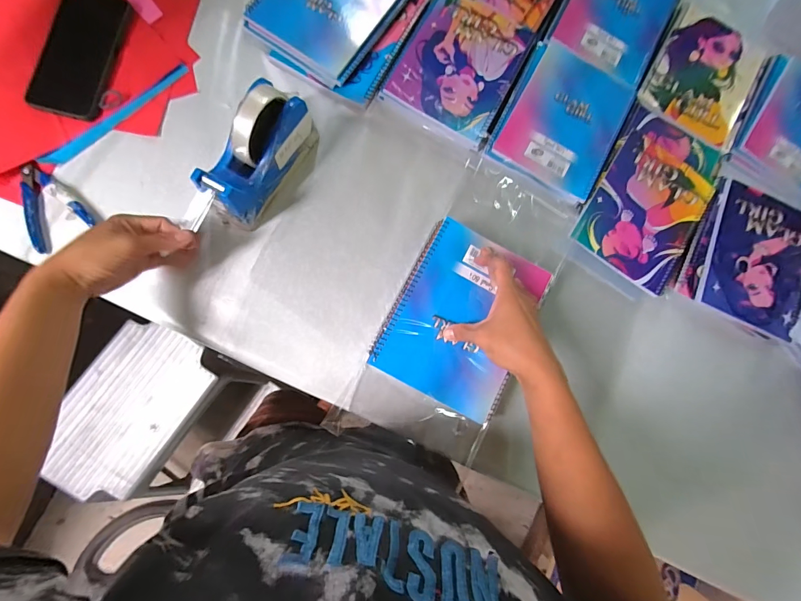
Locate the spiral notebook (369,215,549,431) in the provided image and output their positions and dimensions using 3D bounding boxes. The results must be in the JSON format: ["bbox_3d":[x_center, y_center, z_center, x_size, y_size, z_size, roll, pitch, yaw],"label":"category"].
[{"bbox_3d":[0.072,0.018,0.432,0.155,0.015,0.194,27,83,-2],"label":"spiral notebook"}]

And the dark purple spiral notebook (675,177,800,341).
[{"bbox_3d":[0.497,-0.063,0.517,0.162,0.016,0.203,27,83,-2],"label":"dark purple spiral notebook"}]

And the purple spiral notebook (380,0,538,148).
[{"bbox_3d":[0.084,-0.330,0.514,0.152,0.014,0.197,28,83,-2],"label":"purple spiral notebook"}]

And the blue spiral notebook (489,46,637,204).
[{"bbox_3d":[0.229,-0.254,0.521,0.153,0.012,0.209,29,82,-2],"label":"blue spiral notebook"}]

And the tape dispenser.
[{"bbox_3d":[-0.162,-0.166,0.433,0.069,0.102,0.156,29,82,-2],"label":"tape dispenser"}]

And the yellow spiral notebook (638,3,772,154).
[{"bbox_3d":[0.457,-0.340,0.555,0.150,0.007,0.192,31,82,-2],"label":"yellow spiral notebook"}]

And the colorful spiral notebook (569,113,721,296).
[{"bbox_3d":[0.356,-0.144,0.520,0.149,0.015,0.249,34,82,-1],"label":"colorful spiral notebook"}]

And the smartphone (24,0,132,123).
[{"bbox_3d":[-0.405,-0.313,0.470,0.080,0.012,0.168,12,83,-4],"label":"smartphone"}]

